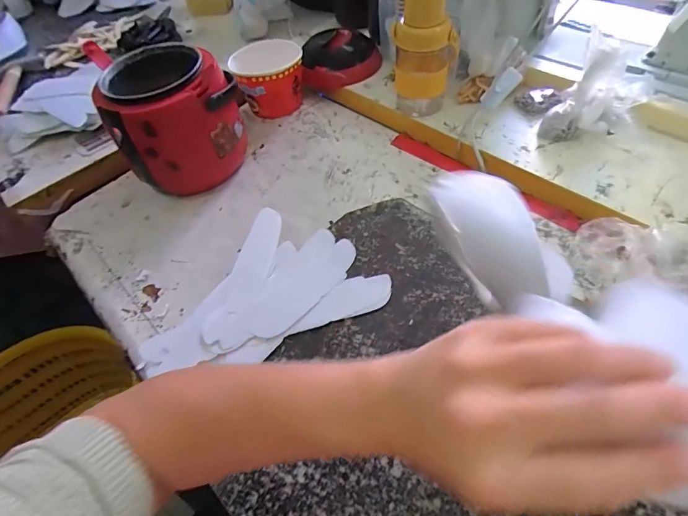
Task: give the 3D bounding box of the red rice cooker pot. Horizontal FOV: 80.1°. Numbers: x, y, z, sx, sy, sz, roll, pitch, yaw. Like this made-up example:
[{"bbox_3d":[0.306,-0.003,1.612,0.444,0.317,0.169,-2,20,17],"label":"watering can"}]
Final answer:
[{"bbox_3d":[-0.259,-0.224,0.641,0.195,0.159,0.216,-22,53,-9],"label":"red rice cooker pot"}]

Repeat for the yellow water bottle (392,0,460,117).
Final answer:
[{"bbox_3d":[0.126,-0.312,0.631,0.096,0.207,0.091,6,54,13],"label":"yellow water bottle"}]

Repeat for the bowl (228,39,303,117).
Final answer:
[{"bbox_3d":[-0.137,-0.334,0.757,0.125,0.087,0.134,-26,54,-12],"label":"bowl"}]

